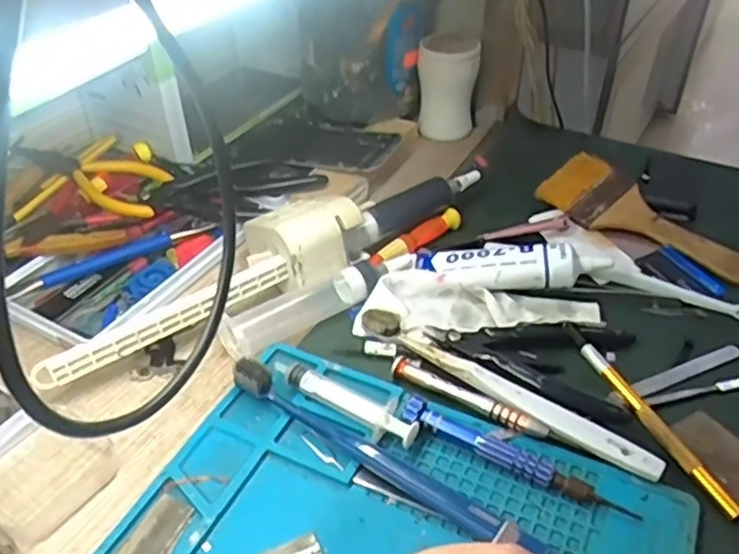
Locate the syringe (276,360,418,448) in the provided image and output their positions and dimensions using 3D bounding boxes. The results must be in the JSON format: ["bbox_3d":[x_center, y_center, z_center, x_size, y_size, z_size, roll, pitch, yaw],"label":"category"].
[{"bbox_3d":[-0.012,0.067,0.376,0.090,0.013,0.024,27,46,29],"label":"syringe"}]

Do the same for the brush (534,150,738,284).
[{"bbox_3d":[0.204,-0.042,0.499,0.053,0.021,0.163,-25,46,-28],"label":"brush"}]

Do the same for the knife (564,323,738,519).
[{"bbox_3d":[0.148,0.073,0.371,0.008,0.013,0.132,-16,42,-18],"label":"knife"}]

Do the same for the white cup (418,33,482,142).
[{"bbox_3d":[0.071,-0.173,0.617,0.053,0.080,0.047,4,39,5],"label":"white cup"}]

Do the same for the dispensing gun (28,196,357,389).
[{"bbox_3d":[-0.107,0.000,0.435,0.218,0.047,0.068,-23,45,-26],"label":"dispensing gun"}]

